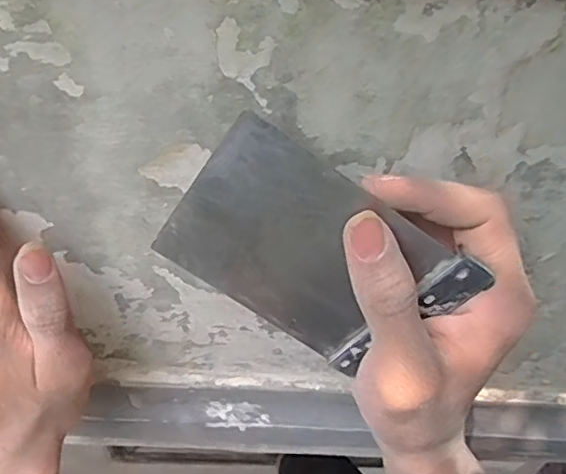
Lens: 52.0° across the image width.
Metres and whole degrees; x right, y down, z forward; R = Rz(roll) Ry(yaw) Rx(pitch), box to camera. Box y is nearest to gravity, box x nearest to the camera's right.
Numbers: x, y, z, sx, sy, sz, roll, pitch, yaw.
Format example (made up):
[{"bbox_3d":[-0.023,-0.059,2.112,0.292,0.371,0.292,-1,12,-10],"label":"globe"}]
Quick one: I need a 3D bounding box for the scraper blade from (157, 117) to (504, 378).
[{"bbox_3d":[0.009,0.008,0.220,0.101,0.078,0.004,35,37,-11],"label":"scraper blade"}]

